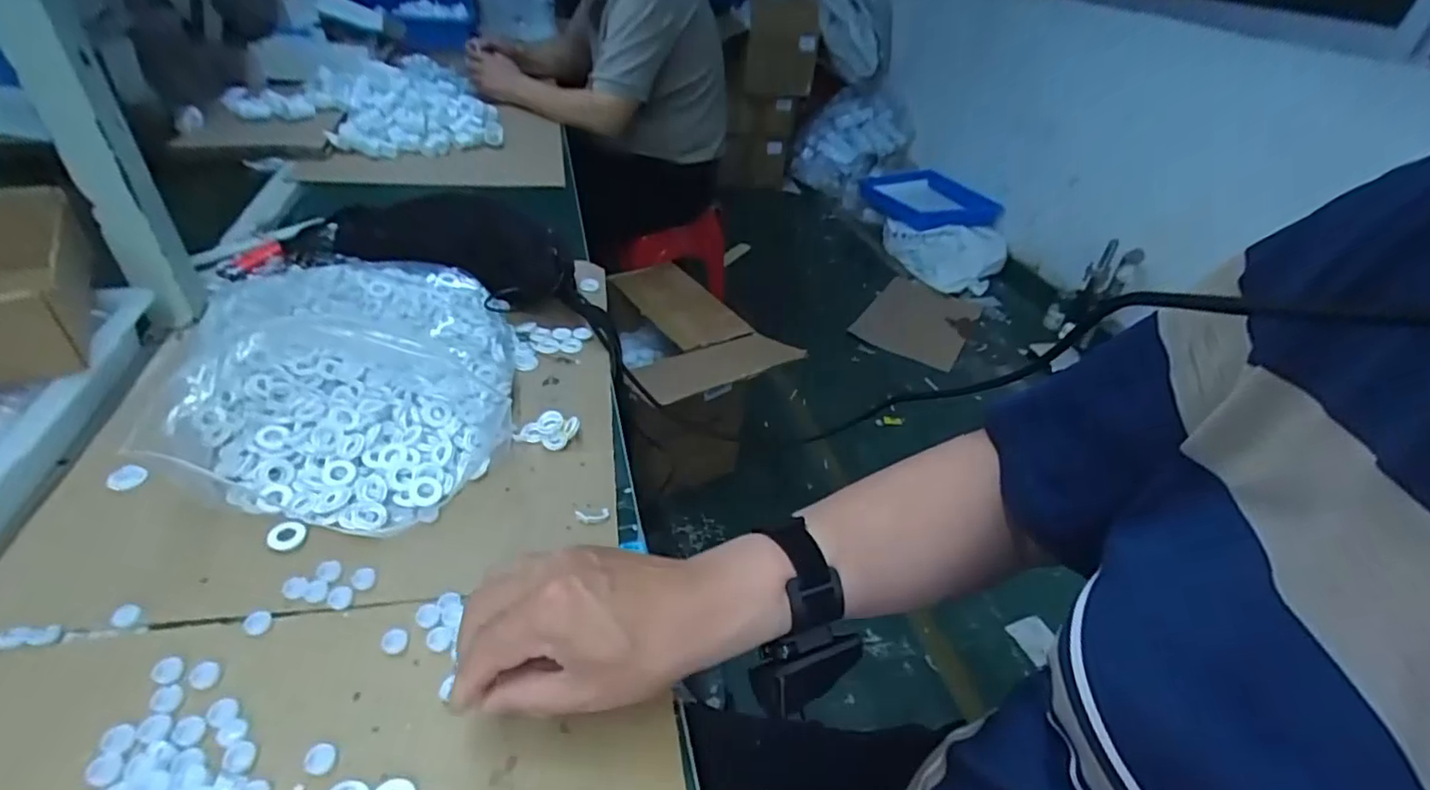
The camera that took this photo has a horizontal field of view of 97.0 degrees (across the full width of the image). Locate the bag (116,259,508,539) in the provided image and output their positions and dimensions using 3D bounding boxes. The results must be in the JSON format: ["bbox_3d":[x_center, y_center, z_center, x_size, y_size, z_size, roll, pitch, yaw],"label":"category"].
[{"bbox_3d":[-0.326,-0.033,0.559,0.276,0.073,0.348,-1,38,-10],"label":"bag"}]

